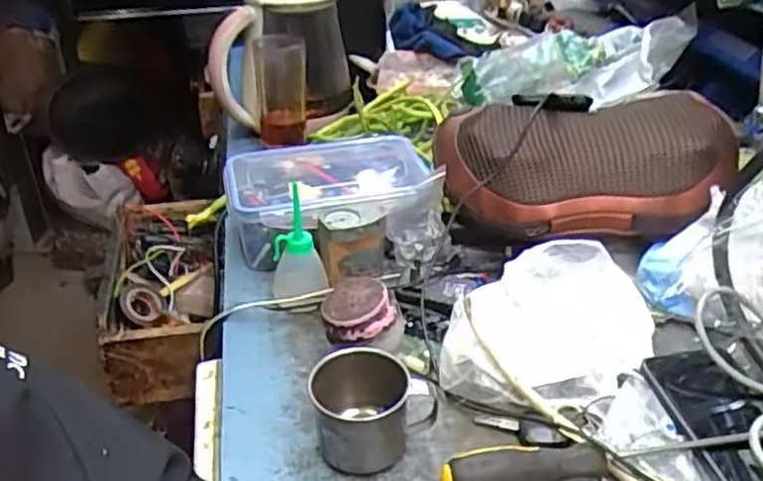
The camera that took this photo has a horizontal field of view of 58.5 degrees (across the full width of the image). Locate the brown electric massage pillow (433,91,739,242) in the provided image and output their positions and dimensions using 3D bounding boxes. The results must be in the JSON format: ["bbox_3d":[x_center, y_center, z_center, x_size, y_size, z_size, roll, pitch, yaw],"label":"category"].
[{"bbox_3d":[0.195,-0.076,0.683,0.267,0.106,0.144,2,32,0],"label":"brown electric massage pillow"}]

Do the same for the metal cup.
[{"bbox_3d":[-0.005,0.121,0.484,0.085,0.068,0.068,5,32,4],"label":"metal cup"}]

